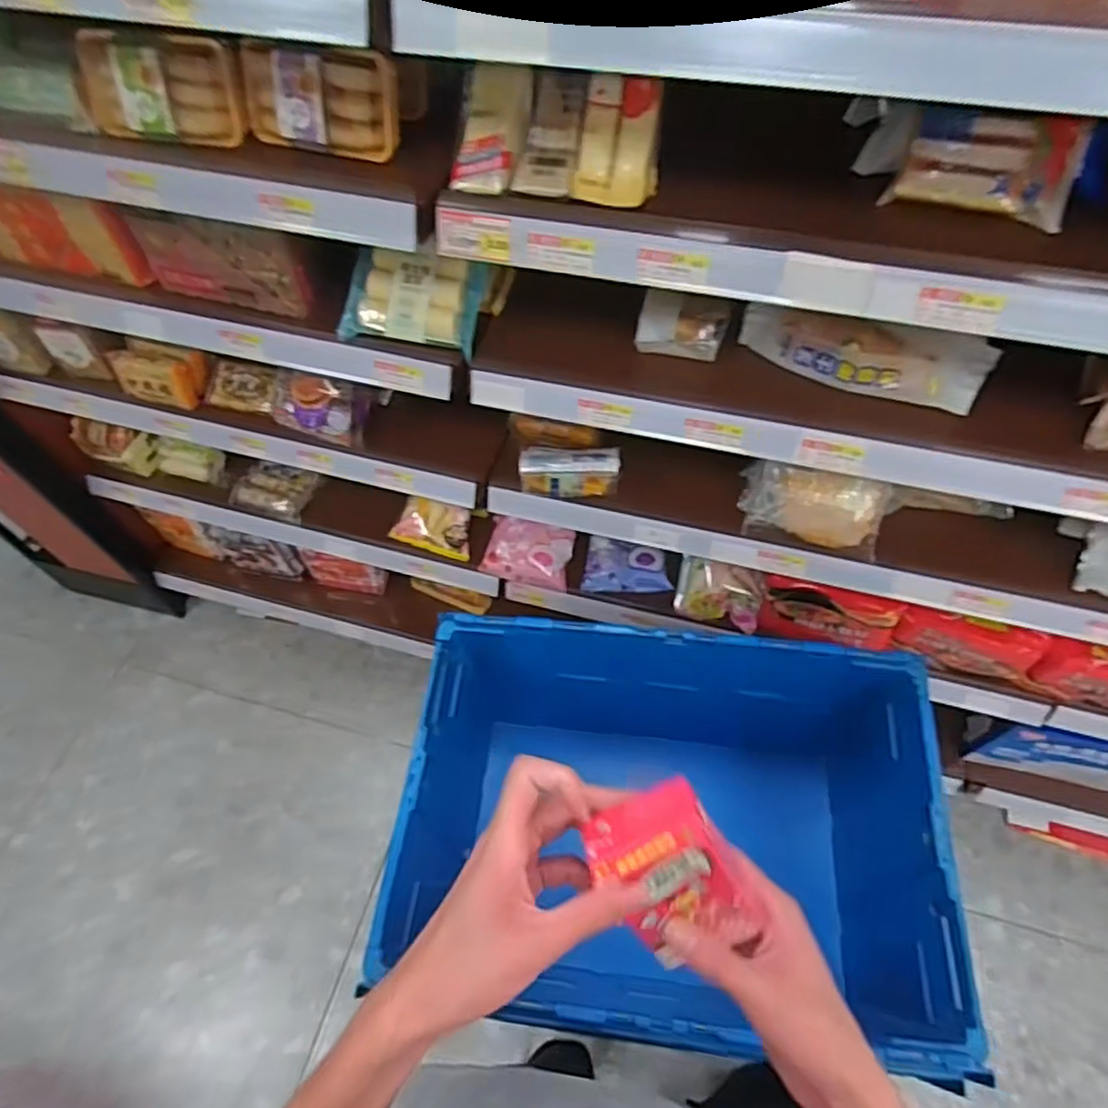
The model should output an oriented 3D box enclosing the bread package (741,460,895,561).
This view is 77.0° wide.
[{"bbox_3d":[0.334,-0.065,0.895,0.177,0.090,0.079,19,62,14],"label":"bread package"}]

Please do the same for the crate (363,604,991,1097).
[{"bbox_3d":[0.132,0.348,0.875,0.582,0.325,0.416,5,59,7],"label":"crate"}]

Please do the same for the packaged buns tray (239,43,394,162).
[{"bbox_3d":[-0.226,-0.433,0.672,0.157,0.082,0.038,11,42,-1],"label":"packaged buns tray"}]

